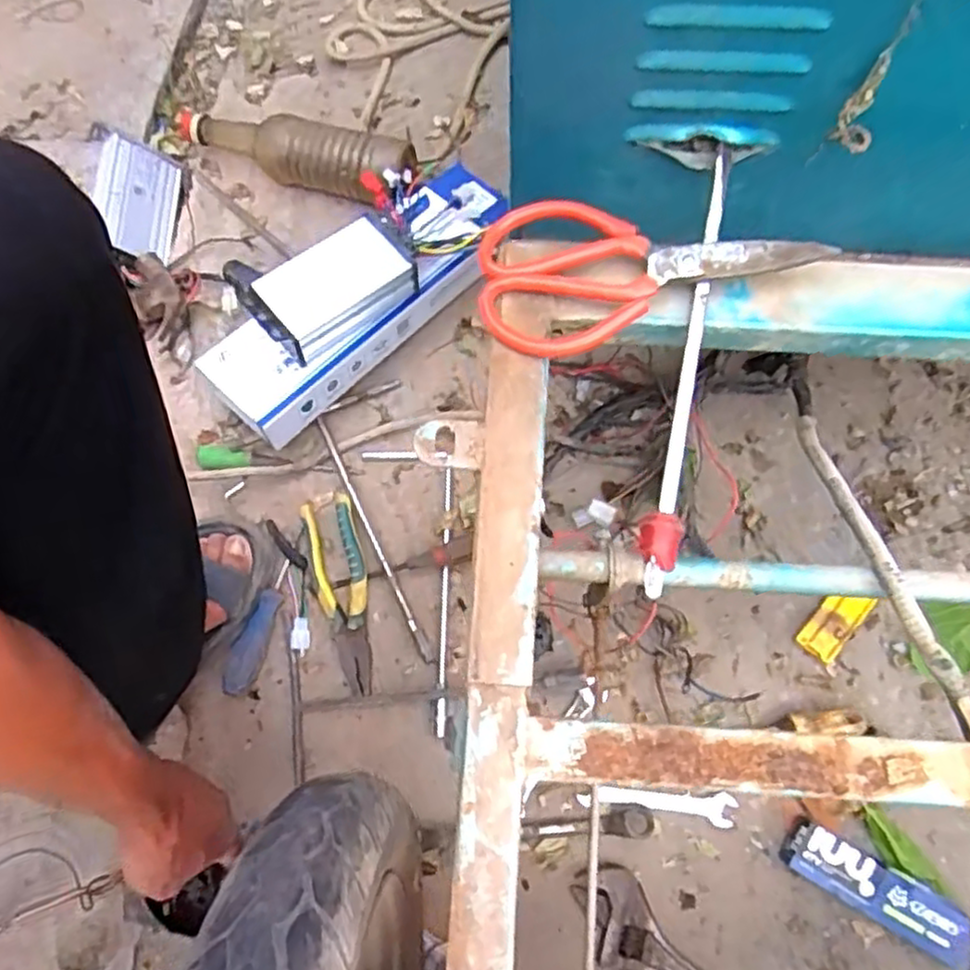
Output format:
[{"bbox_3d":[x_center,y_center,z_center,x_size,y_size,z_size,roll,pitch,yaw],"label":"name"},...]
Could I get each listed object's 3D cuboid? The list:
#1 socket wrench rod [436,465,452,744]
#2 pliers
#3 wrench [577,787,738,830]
[{"bbox_3d":[-0.040,0.109,0.731,0.008,0.015,0.265,0,70,3],"label":"socket wrench rod"},{"bbox_3d":[-0.140,0.108,0.732,0.050,0.020,0.194,-15,70,-3],"label":"pliers"},{"bbox_3d":[0.155,0.286,0.663,0.135,0.008,0.027,5,70,4],"label":"wrench"}]

